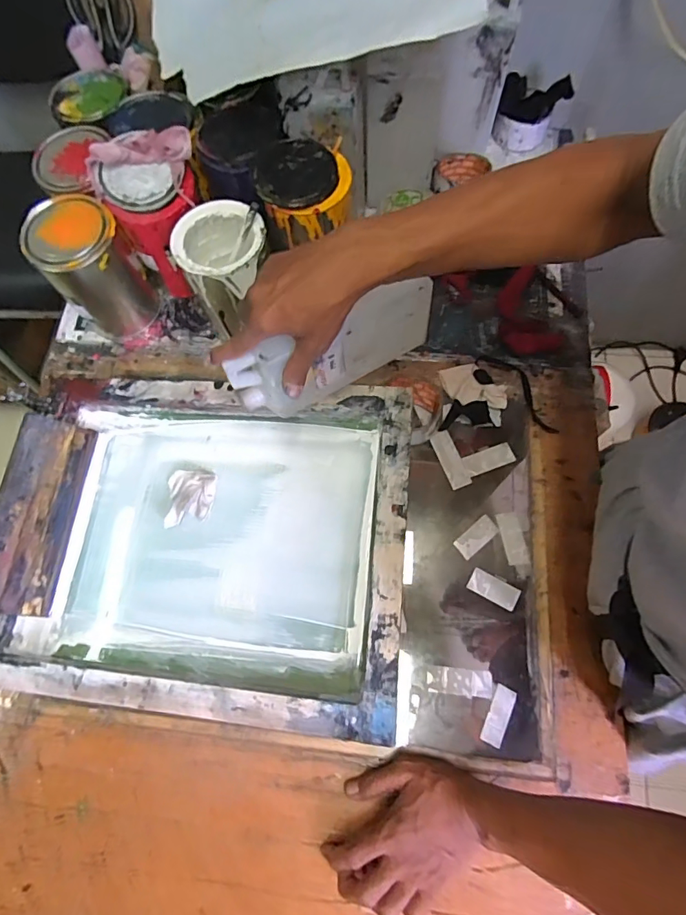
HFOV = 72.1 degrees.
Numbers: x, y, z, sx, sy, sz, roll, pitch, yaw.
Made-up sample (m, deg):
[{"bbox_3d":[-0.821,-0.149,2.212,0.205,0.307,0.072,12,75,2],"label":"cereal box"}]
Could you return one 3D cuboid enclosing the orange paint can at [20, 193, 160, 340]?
[{"bbox_3d":[-0.330,-0.248,0.634,0.104,0.151,0.100,-1,71,2],"label":"orange paint can"}]

